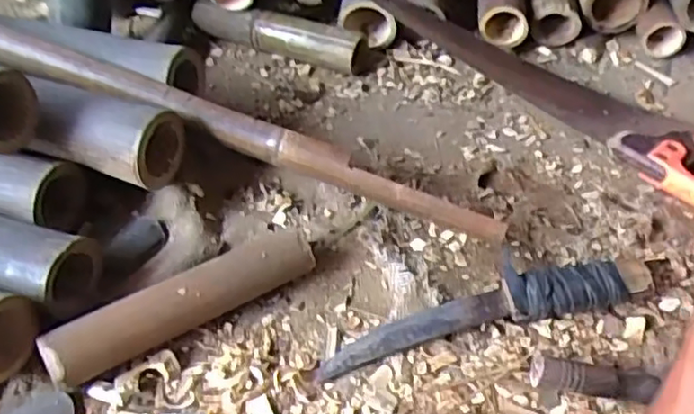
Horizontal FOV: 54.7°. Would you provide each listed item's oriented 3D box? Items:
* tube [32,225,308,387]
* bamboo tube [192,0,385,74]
[{"bbox_3d":[-0.139,0.081,0.579,0.233,0.052,0.043,-27,53,-23],"label":"tube"},{"bbox_3d":[-0.078,-0.223,0.866,0.248,0.053,0.044,17,49,15],"label":"bamboo tube"}]

